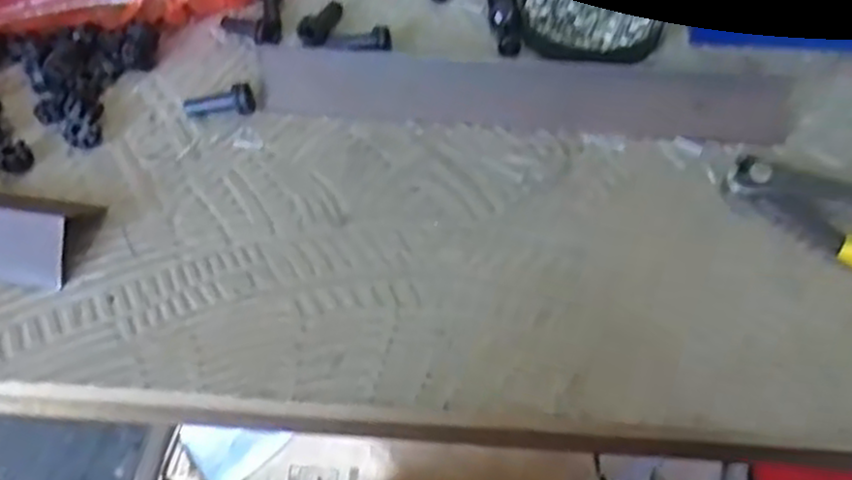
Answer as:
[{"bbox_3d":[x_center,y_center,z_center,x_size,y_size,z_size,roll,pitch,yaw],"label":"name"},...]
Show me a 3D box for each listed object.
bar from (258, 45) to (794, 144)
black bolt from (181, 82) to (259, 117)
[{"bbox_3d":[0.051,-0.083,0.421,0.287,0.009,0.050,3,58,5],"label":"bar"},{"bbox_3d":[-0.115,-0.077,0.416,0.040,0.015,0.012,-6,54,-1],"label":"black bolt"}]

